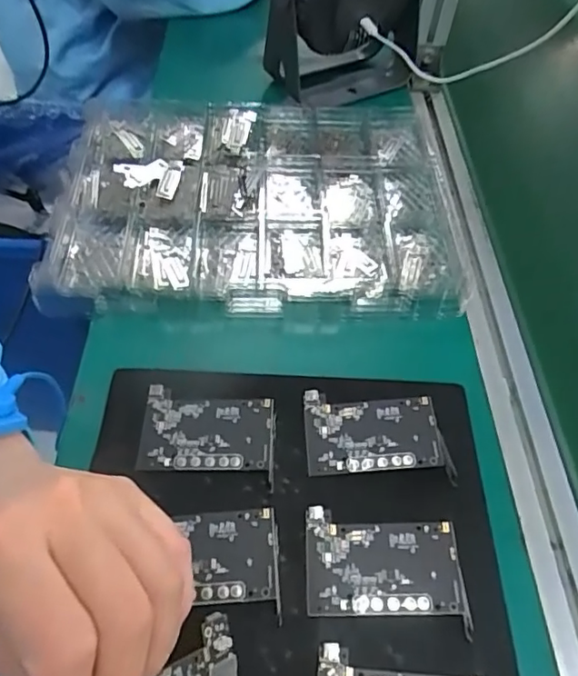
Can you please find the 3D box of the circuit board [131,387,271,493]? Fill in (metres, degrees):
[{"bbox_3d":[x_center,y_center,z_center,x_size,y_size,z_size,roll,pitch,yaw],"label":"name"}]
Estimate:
[{"bbox_3d":[-0.053,0.062,0.362,0.088,0.011,0.053,8,51,0],"label":"circuit board"}]

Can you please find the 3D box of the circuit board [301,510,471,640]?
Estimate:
[{"bbox_3d":[0.054,0.129,0.318,0.086,0.011,0.056,4,51,-2],"label":"circuit board"}]

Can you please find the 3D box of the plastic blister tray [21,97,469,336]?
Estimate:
[{"bbox_3d":[-0.029,-0.123,0.512,0.349,0.030,0.260,5,51,-1],"label":"plastic blister tray"}]

